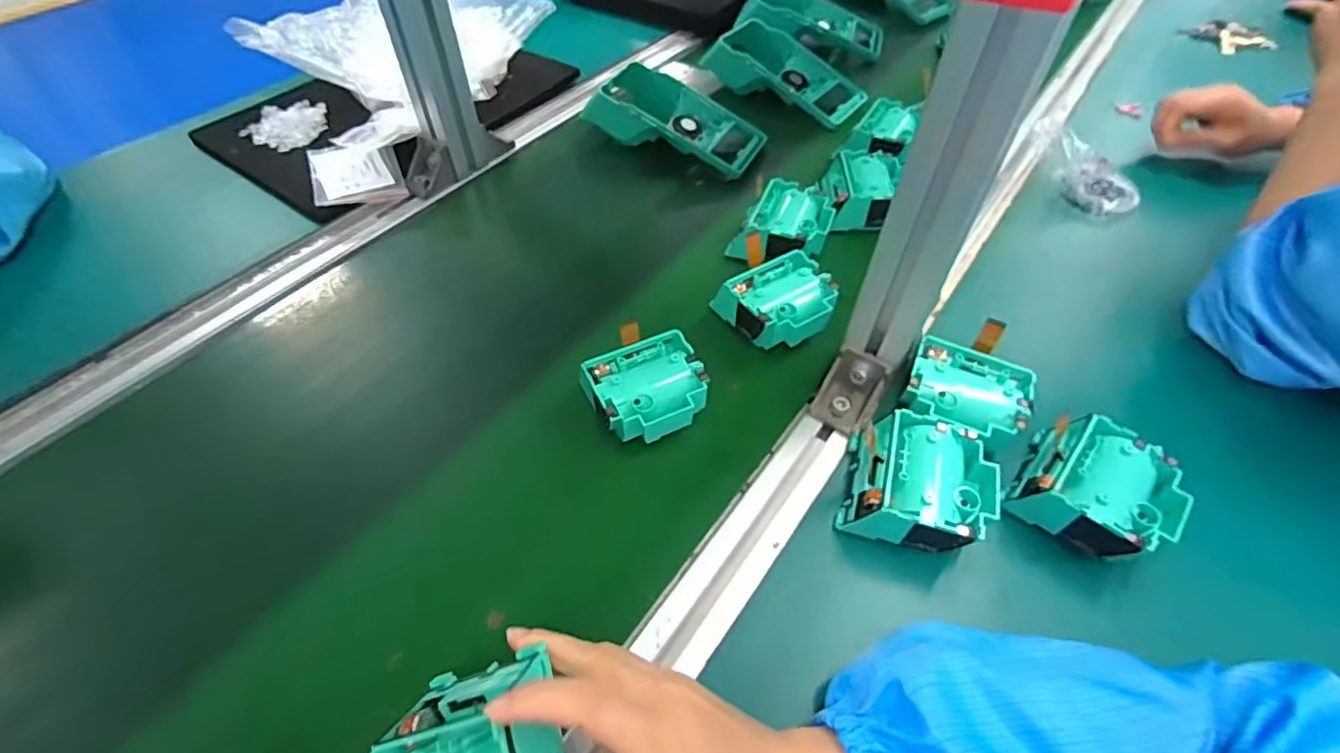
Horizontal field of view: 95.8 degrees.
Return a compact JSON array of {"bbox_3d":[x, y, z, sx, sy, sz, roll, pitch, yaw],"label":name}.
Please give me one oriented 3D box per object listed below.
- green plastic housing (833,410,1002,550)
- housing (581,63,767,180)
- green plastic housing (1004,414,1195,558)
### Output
[{"bbox_3d":[0.151,0.065,0.368,0.078,0.042,0.074,15,59,11],"label":"green plastic housing"},{"bbox_3d":[0.007,-0.269,0.639,0.181,0.052,0.089,25,61,16],"label":"housing"},{"bbox_3d":[0.259,0.070,0.366,0.078,0.042,0.073,36,65,22],"label":"green plastic housing"}]

